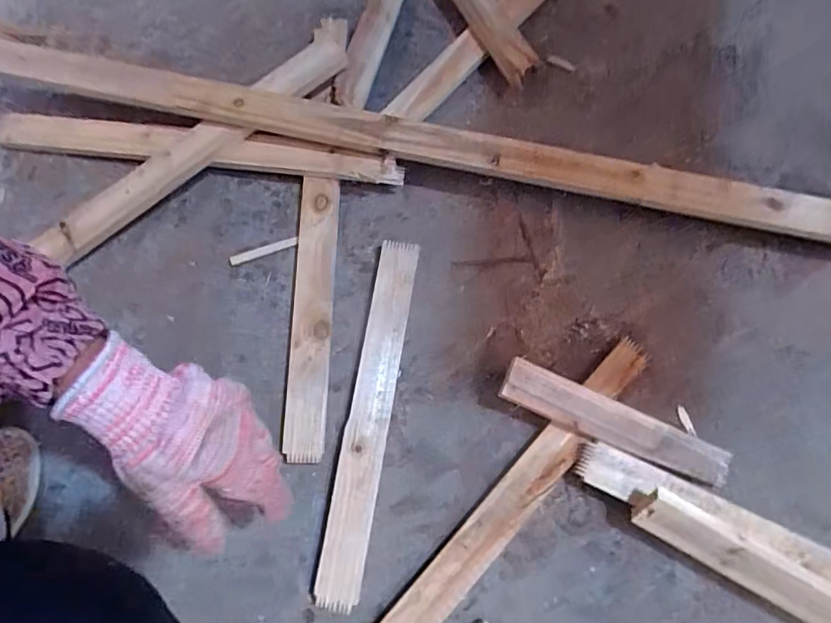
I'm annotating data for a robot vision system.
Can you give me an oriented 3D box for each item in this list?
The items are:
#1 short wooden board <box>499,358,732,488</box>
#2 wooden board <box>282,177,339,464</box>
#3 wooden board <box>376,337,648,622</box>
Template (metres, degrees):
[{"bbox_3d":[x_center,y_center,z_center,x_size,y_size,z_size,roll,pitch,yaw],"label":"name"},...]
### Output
[{"bbox_3d":[0.191,0.108,0.491,0.227,0.016,0.043,24,75,0],"label":"short wooden board"},{"bbox_3d":[-0.109,-0.003,0.539,0.042,0.018,0.300,-1,71,4],"label":"wooden board"},{"bbox_3d":[0.067,0.203,0.479,0.038,0.024,0.460,41,78,16],"label":"wooden board"}]

